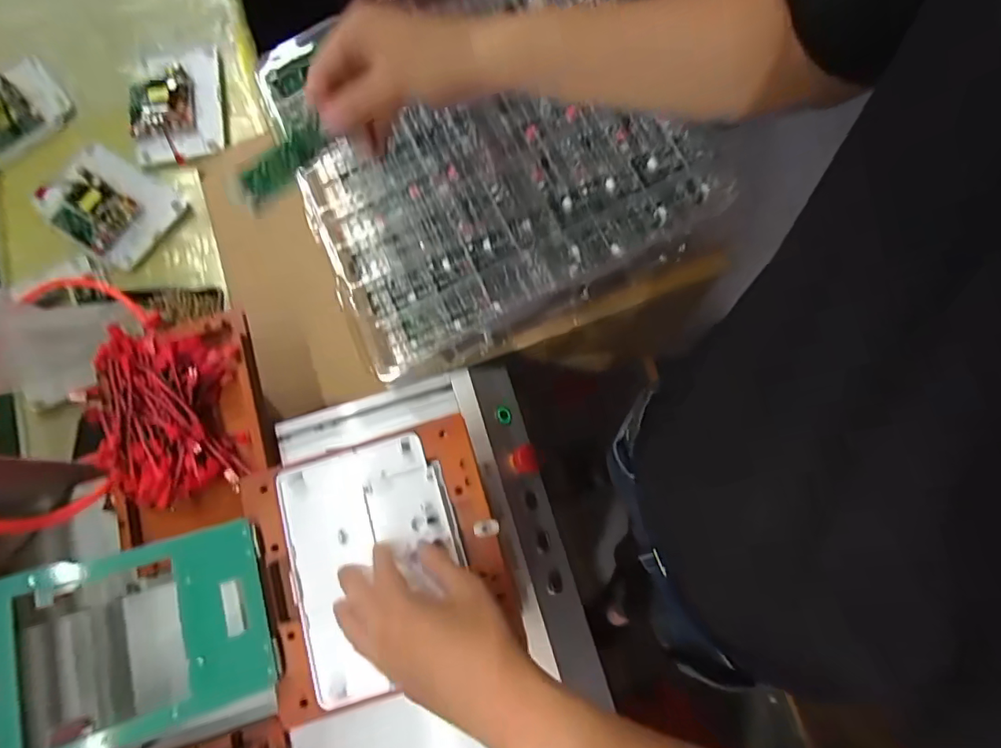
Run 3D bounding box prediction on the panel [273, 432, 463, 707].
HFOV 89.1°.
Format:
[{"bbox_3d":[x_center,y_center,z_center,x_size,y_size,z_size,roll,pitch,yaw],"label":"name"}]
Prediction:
[{"bbox_3d":[-0.102,0.153,0.420,0.136,0.008,0.186,-17,76,-3],"label":"panel"}]

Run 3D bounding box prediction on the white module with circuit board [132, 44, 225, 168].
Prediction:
[{"bbox_3d":[-0.485,-0.404,0.749,0.134,0.044,0.214,-11,75,-2],"label":"white module with circuit board"}]

